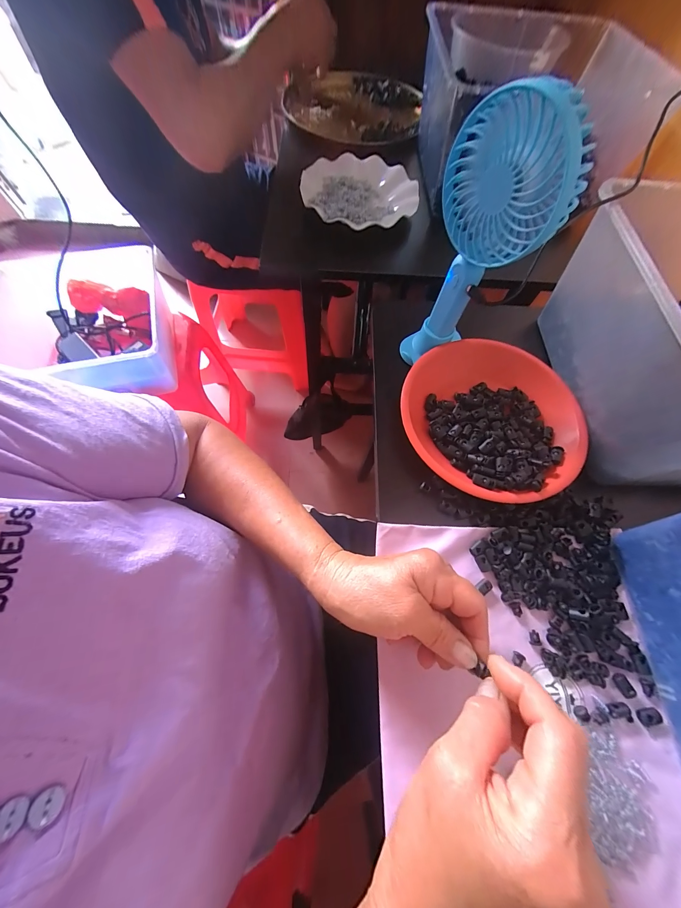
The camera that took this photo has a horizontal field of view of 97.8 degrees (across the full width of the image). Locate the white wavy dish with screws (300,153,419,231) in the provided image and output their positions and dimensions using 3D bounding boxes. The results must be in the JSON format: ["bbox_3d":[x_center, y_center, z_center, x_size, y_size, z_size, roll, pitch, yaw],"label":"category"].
[{"bbox_3d":[0.032,-0.418,0.478,0.182,0.032,0.159,-11,68,-7],"label":"white wavy dish with screws"}]

